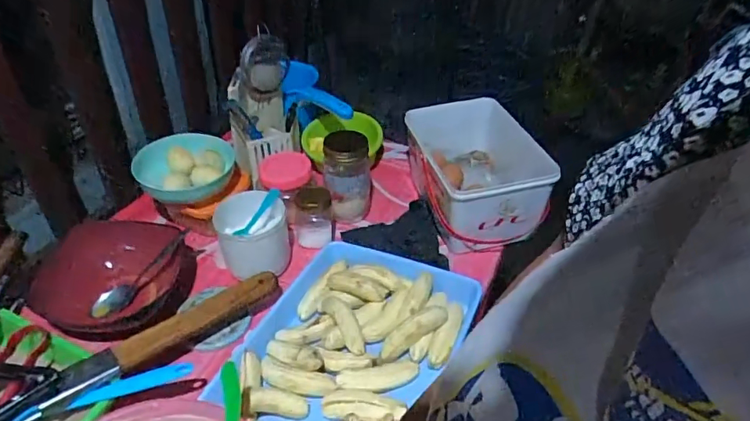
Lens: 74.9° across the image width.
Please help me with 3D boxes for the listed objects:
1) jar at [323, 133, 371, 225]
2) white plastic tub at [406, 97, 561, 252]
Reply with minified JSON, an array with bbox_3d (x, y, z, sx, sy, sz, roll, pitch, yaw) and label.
[{"bbox_3d":[-0.045,-0.053,0.789,0.077,0.138,0.071,-1,44,-3],"label":"jar"},{"bbox_3d":[0.153,-0.056,0.797,0.156,0.144,0.239,-10,46,-12],"label":"white plastic tub"}]

